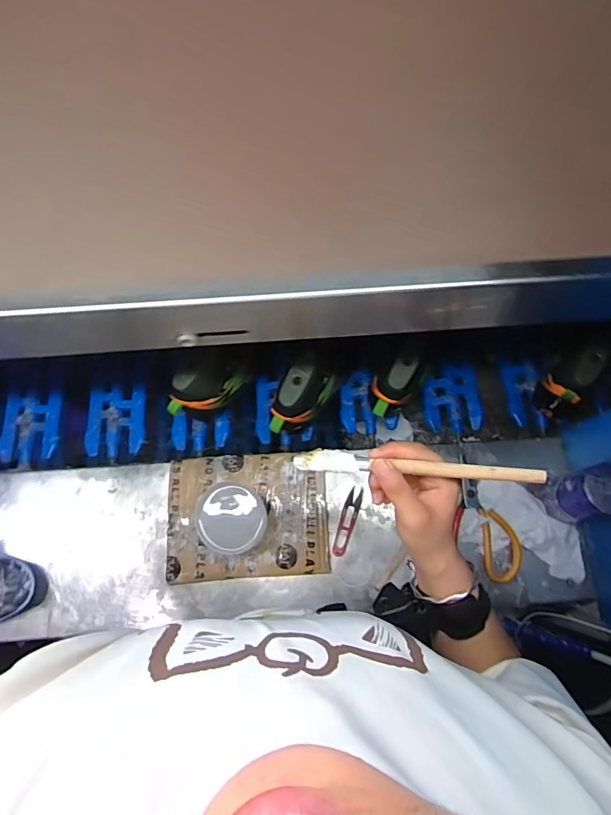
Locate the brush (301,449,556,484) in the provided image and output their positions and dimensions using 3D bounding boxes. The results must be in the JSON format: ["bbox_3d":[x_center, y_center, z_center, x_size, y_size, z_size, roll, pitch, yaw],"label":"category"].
[{"bbox_3d":[0.082,0.047,0.358,0.192,0.007,0.016,2,72,21],"label":"brush"}]

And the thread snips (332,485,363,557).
[{"bbox_3d":[0.063,0.170,0.673,0.023,0.006,0.104,20,74,5],"label":"thread snips"}]

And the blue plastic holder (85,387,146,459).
[{"bbox_3d":[-0.309,0.024,0.733,0.088,0.016,0.110,-4,73,1],"label":"blue plastic holder"}]

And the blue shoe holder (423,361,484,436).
[{"bbox_3d":[0.250,-0.014,0.761,0.091,0.036,0.110,-3,73,-1],"label":"blue shoe holder"}]

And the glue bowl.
[{"bbox_3d":[-0.101,0.155,0.625,0.089,0.069,0.091,0,73,0],"label":"glue bowl"}]

